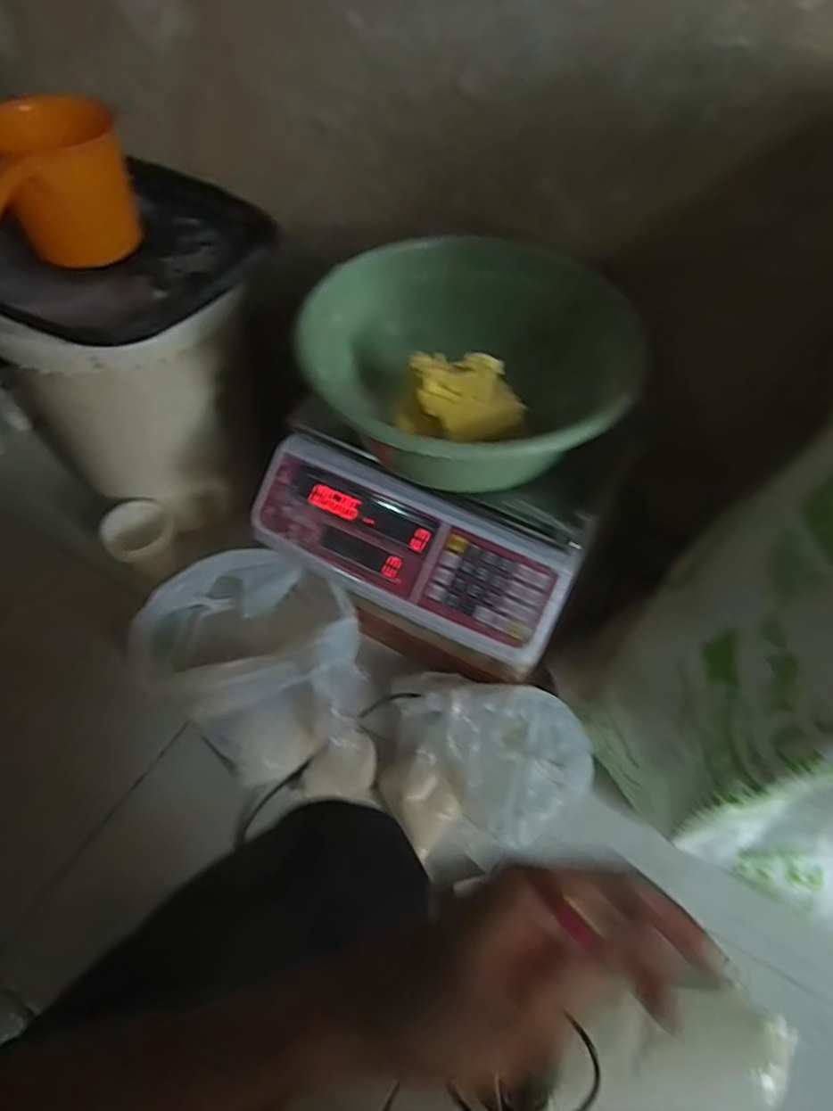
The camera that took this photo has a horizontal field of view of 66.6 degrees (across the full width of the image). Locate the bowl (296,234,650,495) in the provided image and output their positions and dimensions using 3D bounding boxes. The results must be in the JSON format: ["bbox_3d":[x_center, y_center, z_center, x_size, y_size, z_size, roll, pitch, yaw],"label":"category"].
[{"bbox_3d":[0.039,-0.161,0.587,0.280,0.121,0.257,1,54,-1],"label":"bowl"}]

